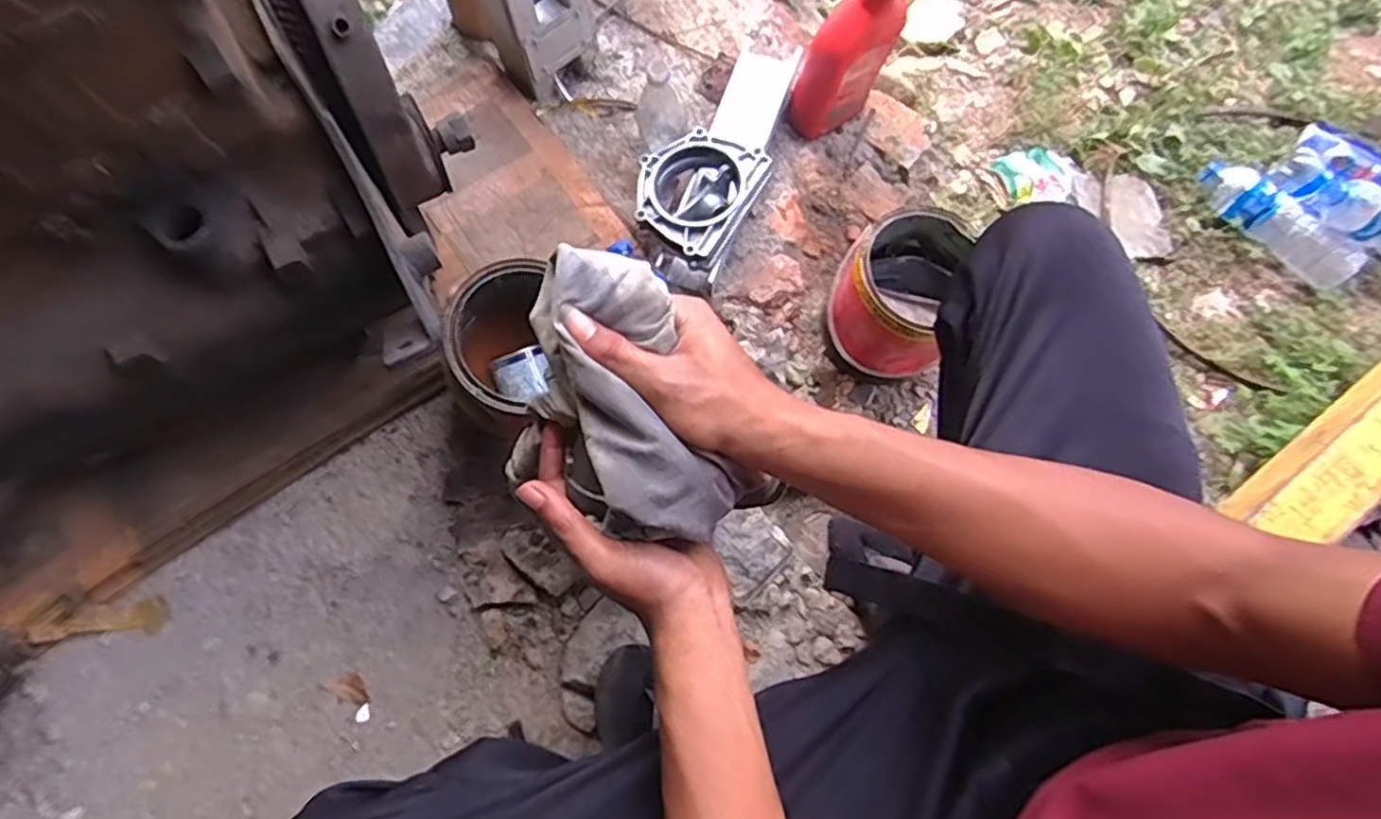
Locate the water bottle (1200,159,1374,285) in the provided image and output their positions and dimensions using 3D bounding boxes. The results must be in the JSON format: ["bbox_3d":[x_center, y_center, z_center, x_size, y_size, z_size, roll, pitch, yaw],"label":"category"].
[{"bbox_3d":[0.780,-0.250,0.943,0.064,0.056,0.224,-34,76,-11],"label":"water bottle"}]

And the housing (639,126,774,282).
[{"bbox_3d":[0.004,-0.268,0.885,0.150,0.067,0.170,30,74,8],"label":"housing"}]

